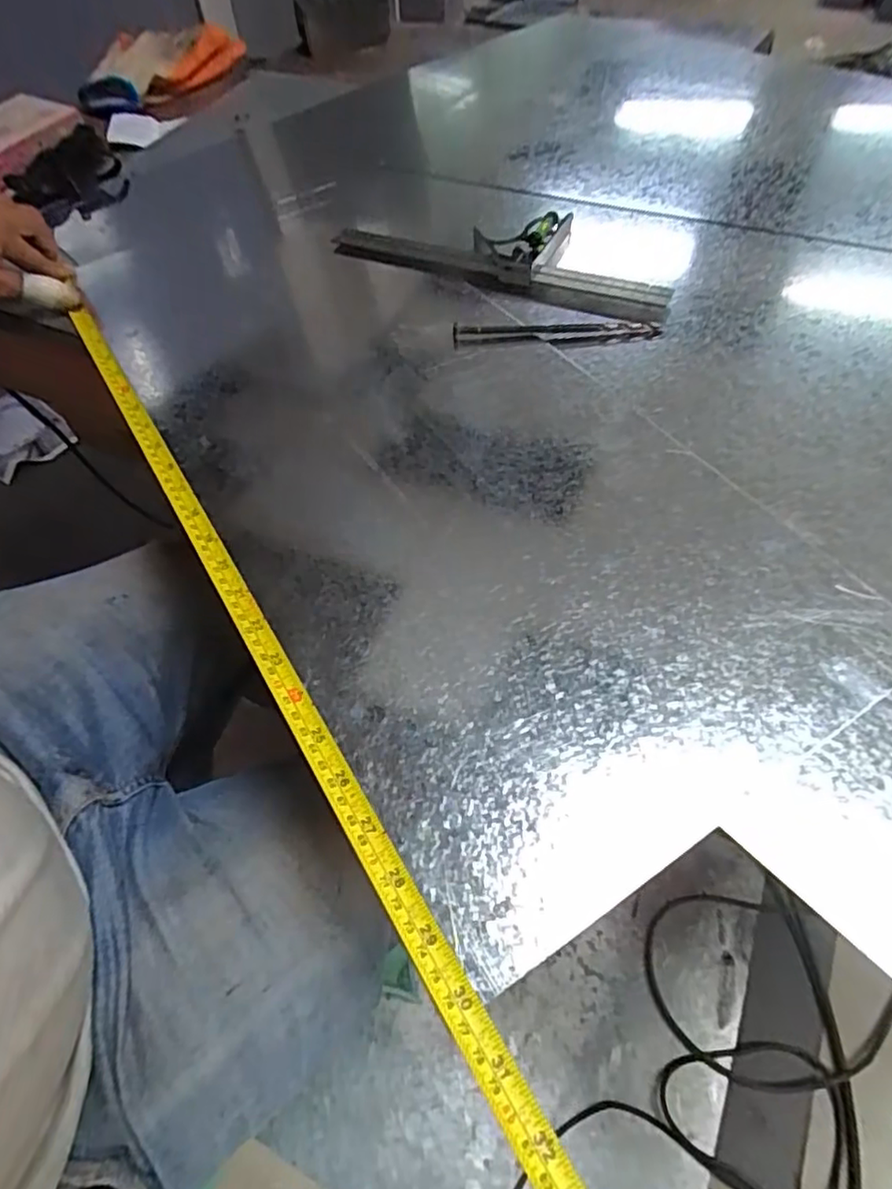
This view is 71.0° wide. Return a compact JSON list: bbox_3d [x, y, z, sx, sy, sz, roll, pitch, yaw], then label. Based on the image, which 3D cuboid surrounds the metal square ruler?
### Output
[{"bbox_3d":[0.050,-0.300,0.543,0.303,0.011,0.118,21,60,18],"label":"metal square ruler"}]

